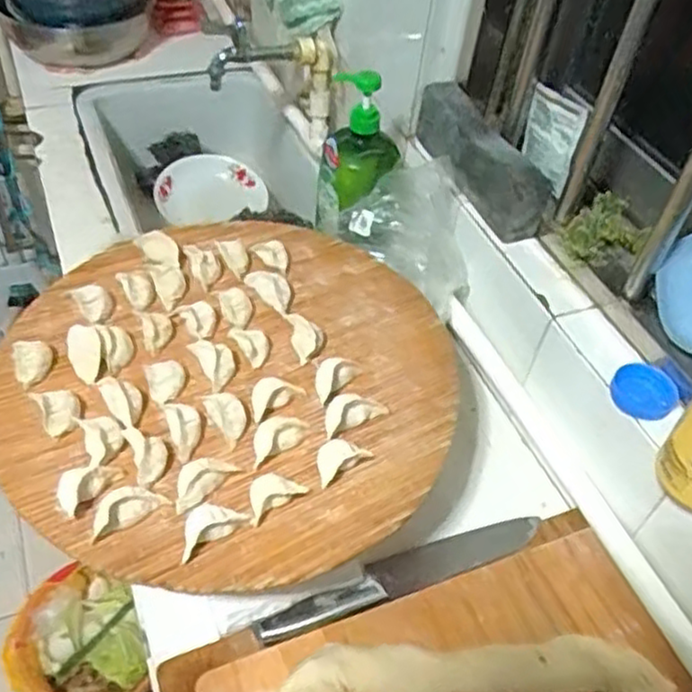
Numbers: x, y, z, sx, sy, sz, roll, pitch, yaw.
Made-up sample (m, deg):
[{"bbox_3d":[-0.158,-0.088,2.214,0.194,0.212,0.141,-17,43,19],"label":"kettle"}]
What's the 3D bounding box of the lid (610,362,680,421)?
[{"bbox_3d":[0.275,0.042,0.664,0.056,0.052,0.010,-6,-2,33],"label":"lid"}]

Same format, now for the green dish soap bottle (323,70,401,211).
[{"bbox_3d":[0.017,-0.232,0.837,0.085,0.174,0.056,12,48,5],"label":"green dish soap bottle"}]

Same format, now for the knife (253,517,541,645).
[{"bbox_3d":[0.055,0.215,0.681,0.287,0.018,0.042,-14,51,-18],"label":"knife"}]

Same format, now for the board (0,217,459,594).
[{"bbox_3d":[-0.100,0.021,0.685,0.399,0.044,0.424,3,48,-3],"label":"board"}]

